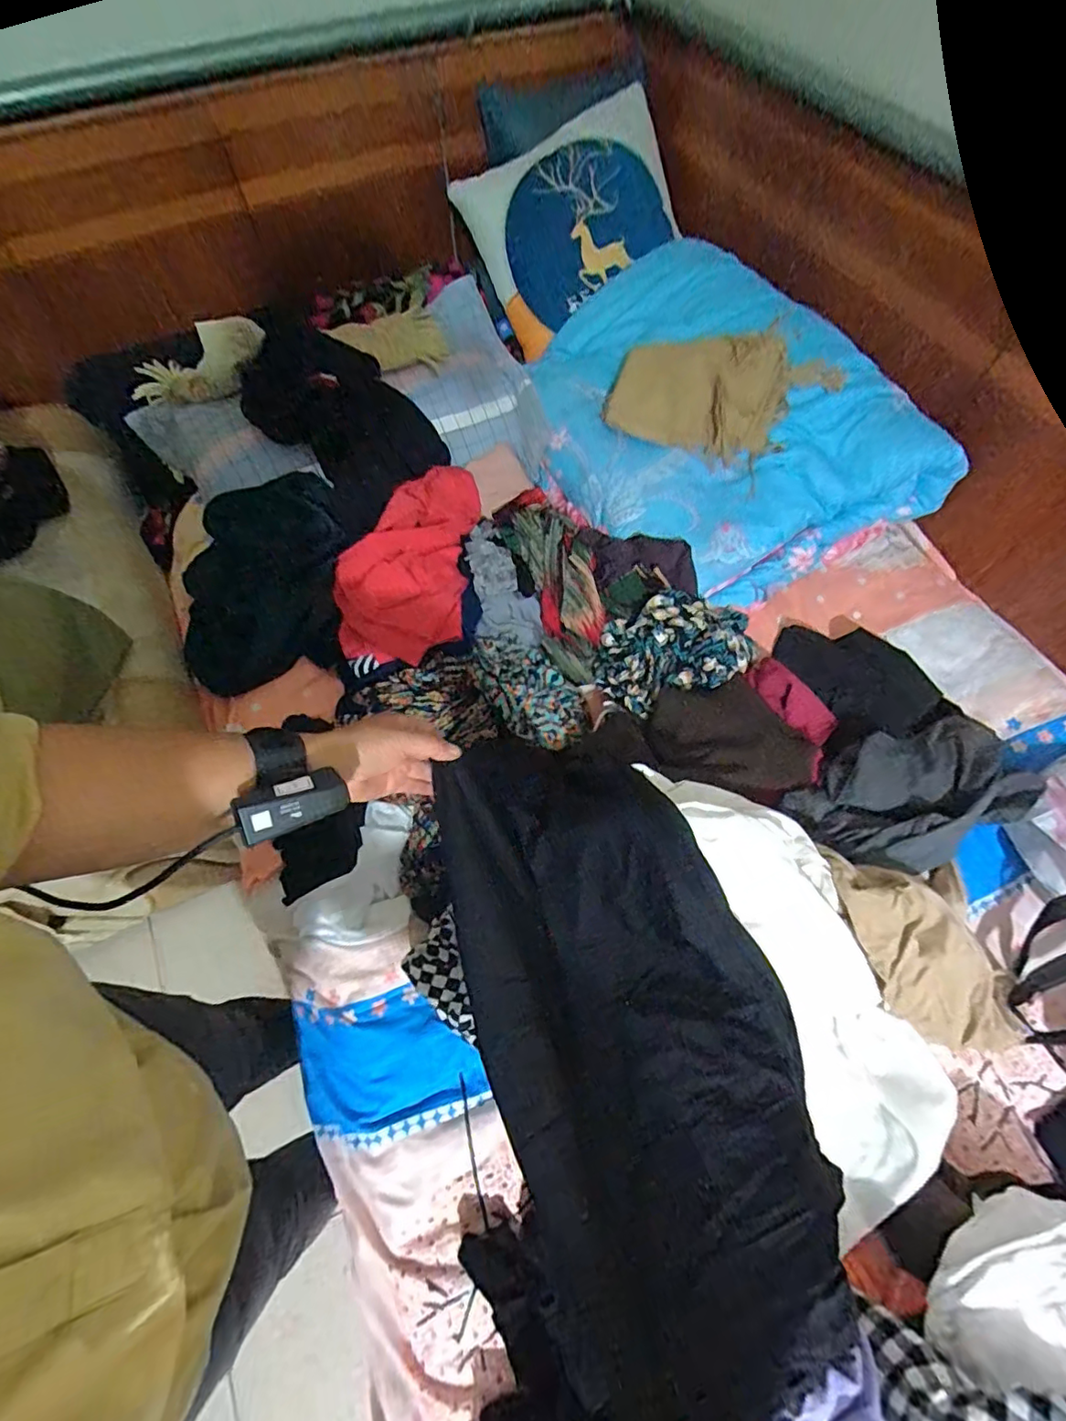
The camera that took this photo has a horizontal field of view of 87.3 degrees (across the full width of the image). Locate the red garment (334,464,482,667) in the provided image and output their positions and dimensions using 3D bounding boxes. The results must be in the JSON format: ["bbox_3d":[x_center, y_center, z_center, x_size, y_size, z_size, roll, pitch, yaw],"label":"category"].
[{"bbox_3d":[-0.197,-0.254,0.897,0.193,0.094,0.361,5,64,4],"label":"red garment"}]

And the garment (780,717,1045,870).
[{"bbox_3d":[0.466,0.103,0.697,0.266,0.091,0.163,-20,65,-9],"label":"garment"}]

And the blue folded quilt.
[{"bbox_3d":[0.276,-0.486,0.928,0.457,0.218,0.661,-31,67,-14],"label":"blue folded quilt"}]

